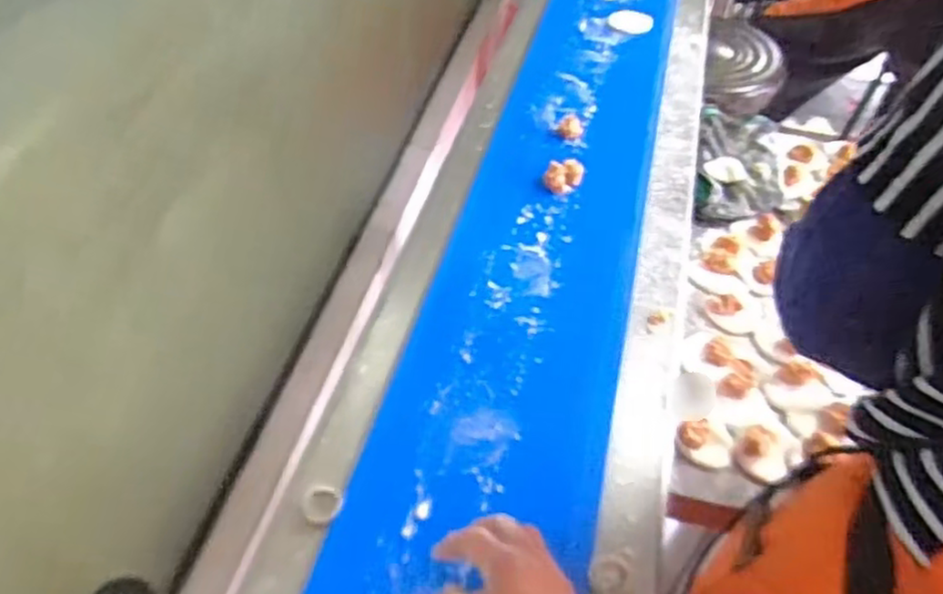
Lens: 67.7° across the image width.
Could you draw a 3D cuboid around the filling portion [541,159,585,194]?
[{"bbox_3d":[0.098,-0.127,0.746,0.040,0.023,0.034,11,51,8],"label":"filling portion"}]

